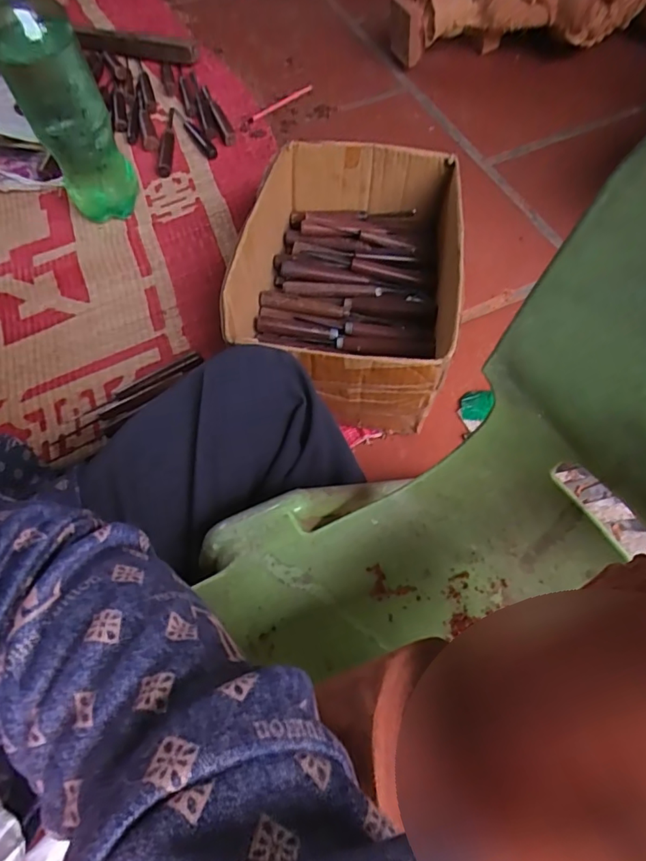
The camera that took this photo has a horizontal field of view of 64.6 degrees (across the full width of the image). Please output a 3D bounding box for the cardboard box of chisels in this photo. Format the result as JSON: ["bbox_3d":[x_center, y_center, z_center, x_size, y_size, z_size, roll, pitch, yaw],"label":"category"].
[{"bbox_3d":[0.032,-0.184,0.643,0.245,0.145,0.324,6,64,6],"label":"cardboard box of chisels"}]

